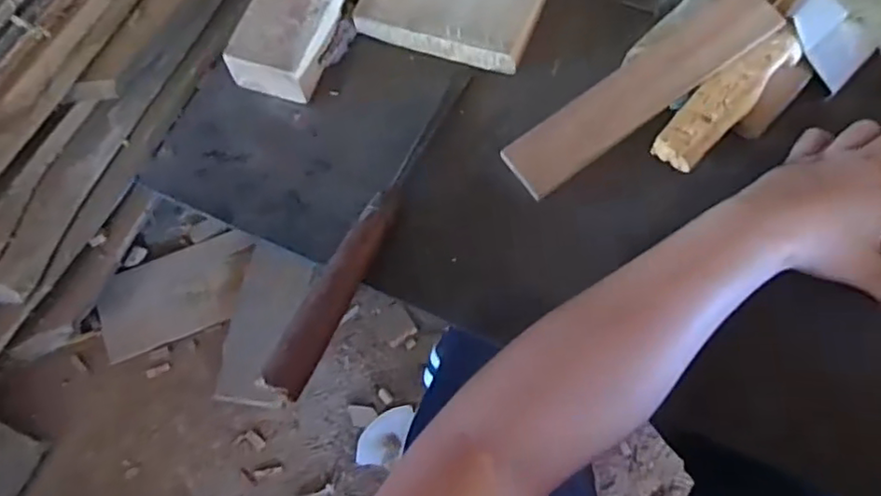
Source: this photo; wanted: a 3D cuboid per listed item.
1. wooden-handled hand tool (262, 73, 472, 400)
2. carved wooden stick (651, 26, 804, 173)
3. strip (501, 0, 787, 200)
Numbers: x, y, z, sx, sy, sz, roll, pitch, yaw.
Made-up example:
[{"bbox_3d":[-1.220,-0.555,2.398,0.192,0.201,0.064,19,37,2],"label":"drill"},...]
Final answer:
[{"bbox_3d":[-0.046,-0.027,0.467,0.023,0.031,0.289,22,70,11],"label":"wooden-handled hand tool"},{"bbox_3d":[0.222,-0.117,0.484,0.144,0.026,0.037,-42,71,-14],"label":"carved wooden stick"},{"bbox_3d":[0.157,-0.124,0.493,0.237,0.008,0.052,-35,64,0],"label":"strip"}]

